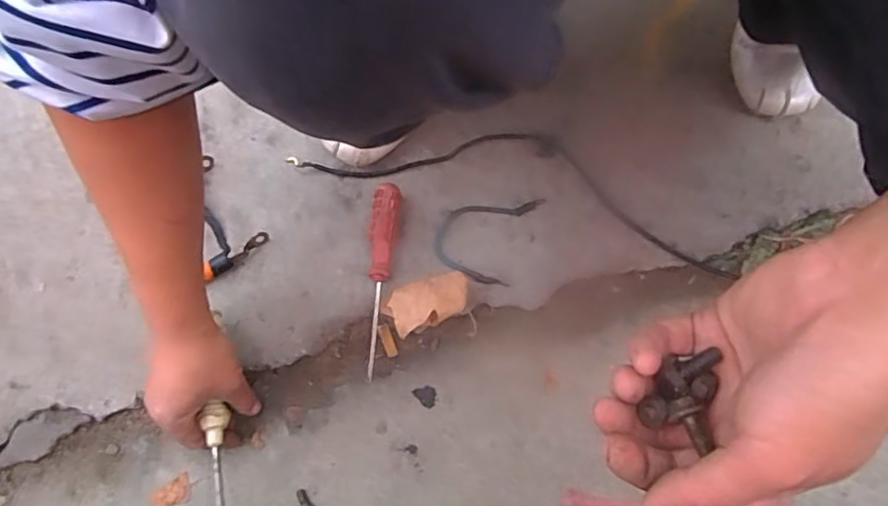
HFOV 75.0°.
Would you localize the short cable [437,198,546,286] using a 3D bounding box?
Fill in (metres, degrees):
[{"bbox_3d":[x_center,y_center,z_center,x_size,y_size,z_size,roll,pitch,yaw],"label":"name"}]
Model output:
[{"bbox_3d":[0.040,-0.021,0.566,0.083,0.012,0.098,22,74,6],"label":"short cable"}]

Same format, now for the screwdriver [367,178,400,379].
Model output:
[{"bbox_3d":[-0.066,0.023,0.553,0.030,0.036,0.179,6,73,1],"label":"screwdriver"}]

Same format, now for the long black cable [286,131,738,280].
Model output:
[{"bbox_3d":[0.072,-0.078,0.587,0.449,0.021,0.092,14,73,4],"label":"long black cable"}]

